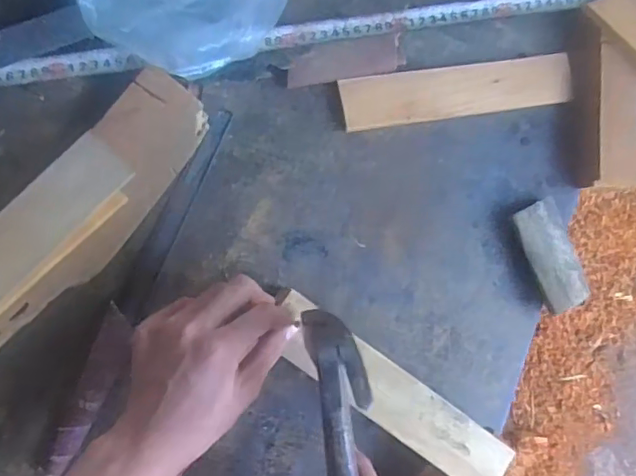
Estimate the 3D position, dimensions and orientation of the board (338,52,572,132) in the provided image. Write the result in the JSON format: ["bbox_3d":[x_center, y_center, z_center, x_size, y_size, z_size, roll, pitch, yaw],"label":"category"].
[{"bbox_3d":[0.132,-0.138,0.528,0.222,0.012,0.047,-10,89,-8],"label":"board"}]

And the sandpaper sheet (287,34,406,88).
[{"bbox_3d":[0.025,-0.162,0.509,0.105,0.004,0.034,-9,108,-3],"label":"sandpaper sheet"}]

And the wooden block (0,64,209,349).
[{"bbox_3d":[-0.207,-0.004,0.448,0.083,0.055,0.309,40,83,-4],"label":"wooden block"}]

